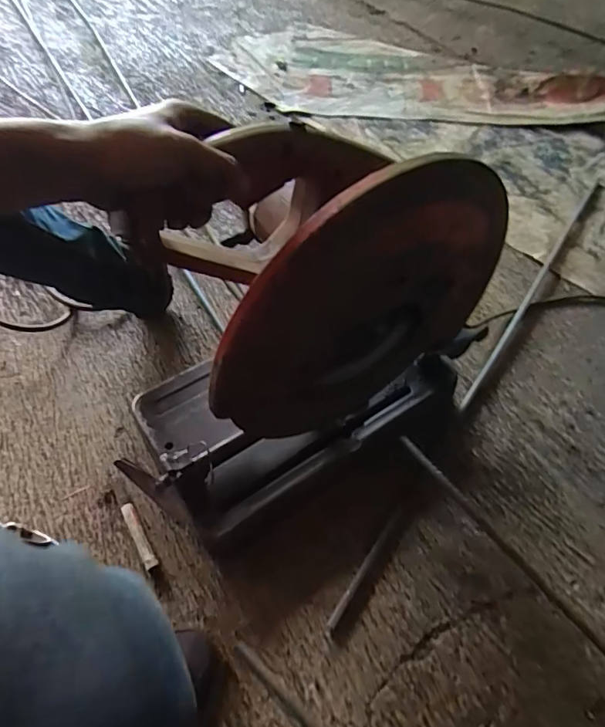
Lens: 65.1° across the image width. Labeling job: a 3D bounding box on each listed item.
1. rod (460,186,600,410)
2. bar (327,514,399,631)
[{"bbox_3d":[0.487,-0.176,0.965,0.017,0.008,0.763,32,60,18],"label":"rod"},{"bbox_3d":[0.083,0.274,0.632,0.011,0.007,0.169,32,60,18],"label":"bar"}]

